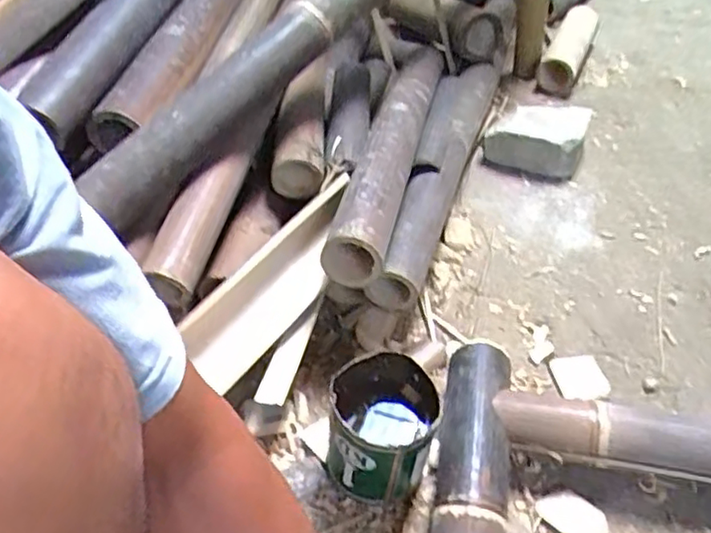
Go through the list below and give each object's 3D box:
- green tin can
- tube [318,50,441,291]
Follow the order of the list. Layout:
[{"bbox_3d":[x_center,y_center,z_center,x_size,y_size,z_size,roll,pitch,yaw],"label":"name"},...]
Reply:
[{"bbox_3d":[0.024,0.165,0.626,0.101,0.131,0.104,0,45,0],"label":"green tin can"},{"bbox_3d":[0.054,-0.171,0.858,0.077,0.083,0.525,10,46,11],"label":"tube"}]

